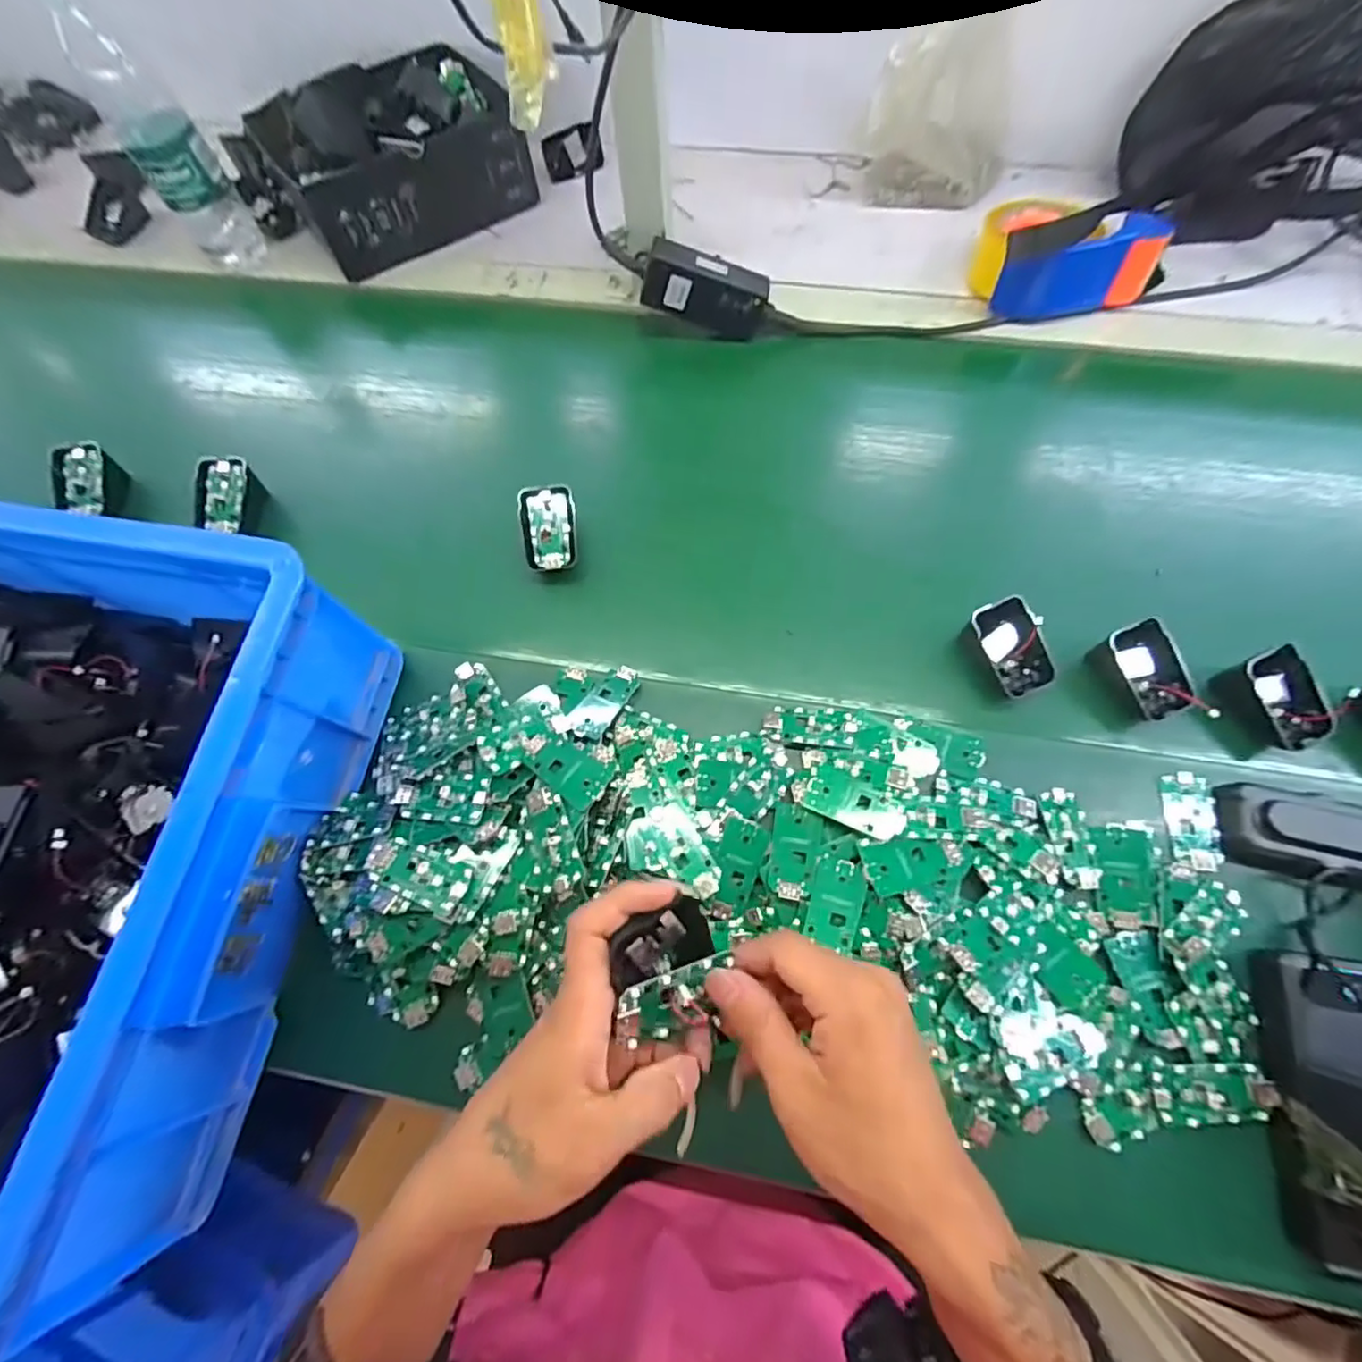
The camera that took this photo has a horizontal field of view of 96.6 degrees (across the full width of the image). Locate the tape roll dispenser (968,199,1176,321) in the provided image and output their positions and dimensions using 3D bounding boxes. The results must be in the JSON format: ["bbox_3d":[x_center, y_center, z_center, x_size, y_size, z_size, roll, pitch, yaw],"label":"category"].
[{"bbox_3d":[0.370,-0.405,0.576,0.162,0.073,0.081,-2,67,2],"label":"tape roll dispenser"}]

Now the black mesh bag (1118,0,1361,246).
[{"bbox_3d":[0.562,-0.531,0.566,0.214,0.169,0.144,7,68,6],"label":"black mesh bag"}]

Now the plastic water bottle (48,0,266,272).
[{"bbox_3d":[-0.511,-0.537,0.581,0.069,0.200,0.068,-35,70,-11],"label":"plastic water bottle"}]

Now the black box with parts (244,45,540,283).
[{"bbox_3d":[-0.305,-0.568,0.659,0.244,0.095,0.183,-32,69,-10],"label":"black box with parts"}]

